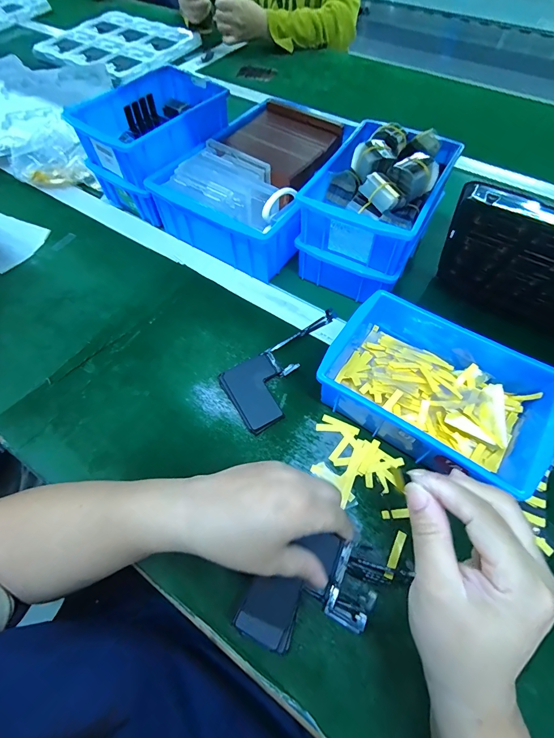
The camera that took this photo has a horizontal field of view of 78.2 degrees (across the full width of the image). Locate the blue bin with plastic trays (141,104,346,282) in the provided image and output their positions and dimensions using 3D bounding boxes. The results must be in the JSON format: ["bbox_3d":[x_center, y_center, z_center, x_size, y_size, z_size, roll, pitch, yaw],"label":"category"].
[{"bbox_3d":[-0.024,-0.272,0.505,0.216,0.082,0.266,29,65,16],"label":"blue bin with plastic trays"}]

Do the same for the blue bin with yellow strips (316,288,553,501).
[{"bbox_3d":[0.159,0.014,0.347,0.201,0.067,0.148,31,66,17],"label":"blue bin with yellow strips"}]

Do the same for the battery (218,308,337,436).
[{"bbox_3d":[0.023,-0.004,0.391,0.170,0.013,0.081,-33,65,-16],"label":"battery"}]

